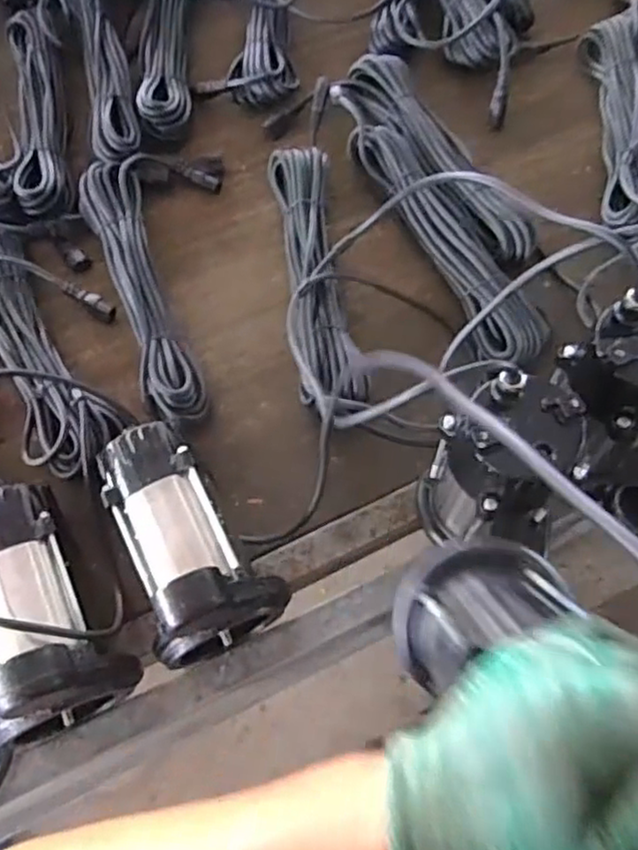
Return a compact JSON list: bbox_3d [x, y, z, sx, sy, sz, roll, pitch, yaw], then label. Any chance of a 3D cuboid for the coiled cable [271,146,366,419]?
[{"bbox_3d":[-0.004,-0.165,0.756,0.075,0.061,0.340,-7,66,-2],"label":"coiled cable"}]

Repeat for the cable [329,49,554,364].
[{"bbox_3d":[0.147,-0.271,0.803,0.142,0.045,0.460,-21,67,-9],"label":"cable"}]

